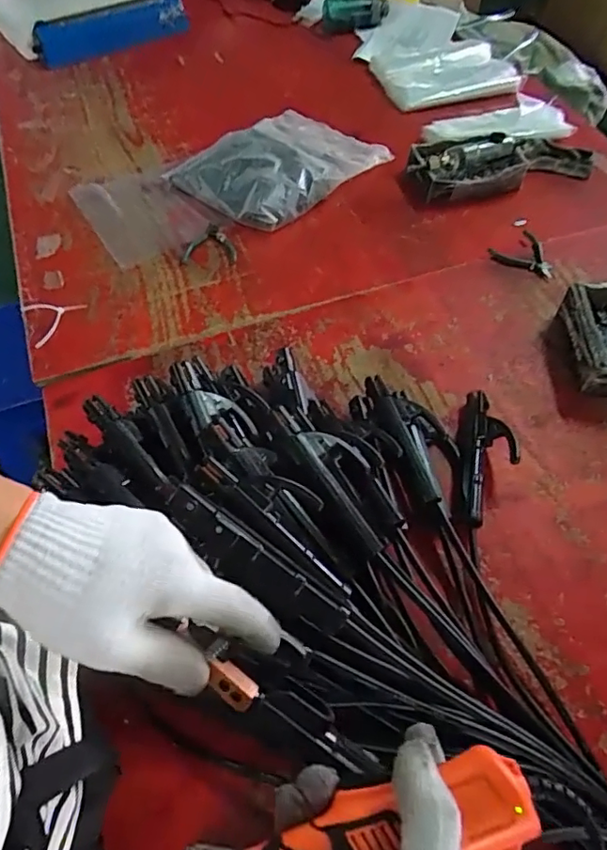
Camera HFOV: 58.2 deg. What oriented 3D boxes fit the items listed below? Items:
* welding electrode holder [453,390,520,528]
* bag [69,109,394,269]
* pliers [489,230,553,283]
[{"bbox_3d":[0.238,0.040,0.713,0.072,0.032,0.199,12,57,9],"label":"welding electrode holder"},{"bbox_3d":[-0.129,-0.496,1.073,0.595,0.060,0.320,-26,60,-16],"label":"bag"},{"bbox_3d":[0.391,-0.290,0.951,0.101,0.016,0.115,-27,60,-16],"label":"pliers"}]

